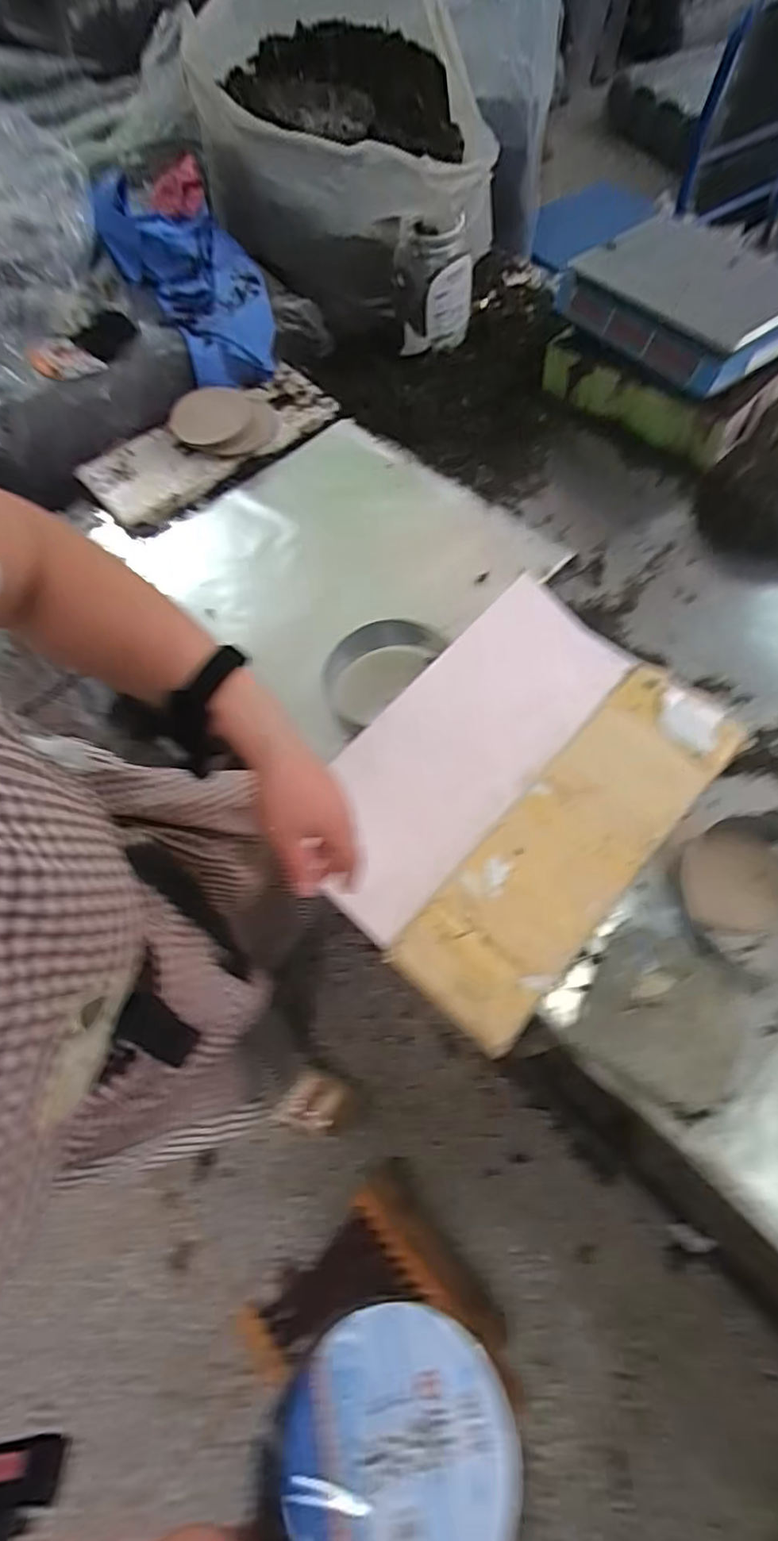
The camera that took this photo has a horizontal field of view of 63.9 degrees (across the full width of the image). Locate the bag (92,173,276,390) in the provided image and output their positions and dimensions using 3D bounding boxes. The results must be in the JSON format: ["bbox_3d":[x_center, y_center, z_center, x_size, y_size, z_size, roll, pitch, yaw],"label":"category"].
[{"bbox_3d":[-0.344,-0.849,1.100,0.242,0.252,0.227,-18,62,-4],"label":"bag"}]

